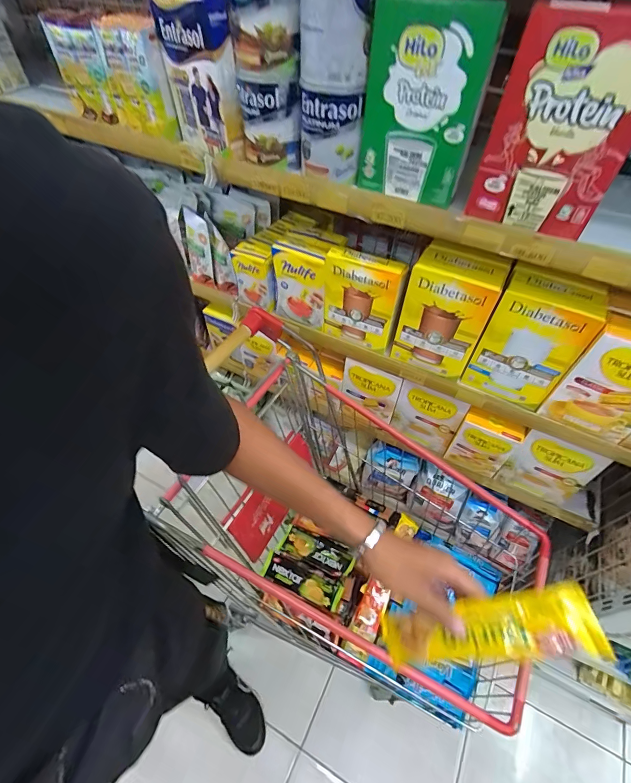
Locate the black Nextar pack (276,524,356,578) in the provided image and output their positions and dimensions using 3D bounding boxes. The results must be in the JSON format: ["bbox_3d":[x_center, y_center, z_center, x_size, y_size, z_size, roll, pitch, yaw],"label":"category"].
[{"bbox_3d":[0.001,0.368,0.855,0.173,0.037,0.065,21,52,14],"label":"black Nextar pack"}]

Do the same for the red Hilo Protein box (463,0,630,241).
[{"bbox_3d":[0.275,-0.289,0.416,0.139,0.192,0.062,25,54,17],"label":"red Hilo Protein box"}]

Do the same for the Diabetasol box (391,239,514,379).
[{"bbox_3d":[0.228,-0.137,0.657,0.135,0.206,0.079,21,53,15],"label":"Diabetasol box"}]

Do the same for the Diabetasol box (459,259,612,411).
[{"bbox_3d":[0.354,-0.086,0.623,0.135,0.207,0.080,25,54,17],"label":"Diabetasol box"}]

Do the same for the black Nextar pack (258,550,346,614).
[{"bbox_3d":[-0.032,0.412,0.807,0.178,0.024,0.058,21,52,14],"label":"black Nextar pack"}]

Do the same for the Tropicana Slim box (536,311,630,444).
[{"bbox_3d":[0.469,-0.017,0.580,0.133,0.187,0.073,26,54,18],"label":"Tropicana Slim box"}]

